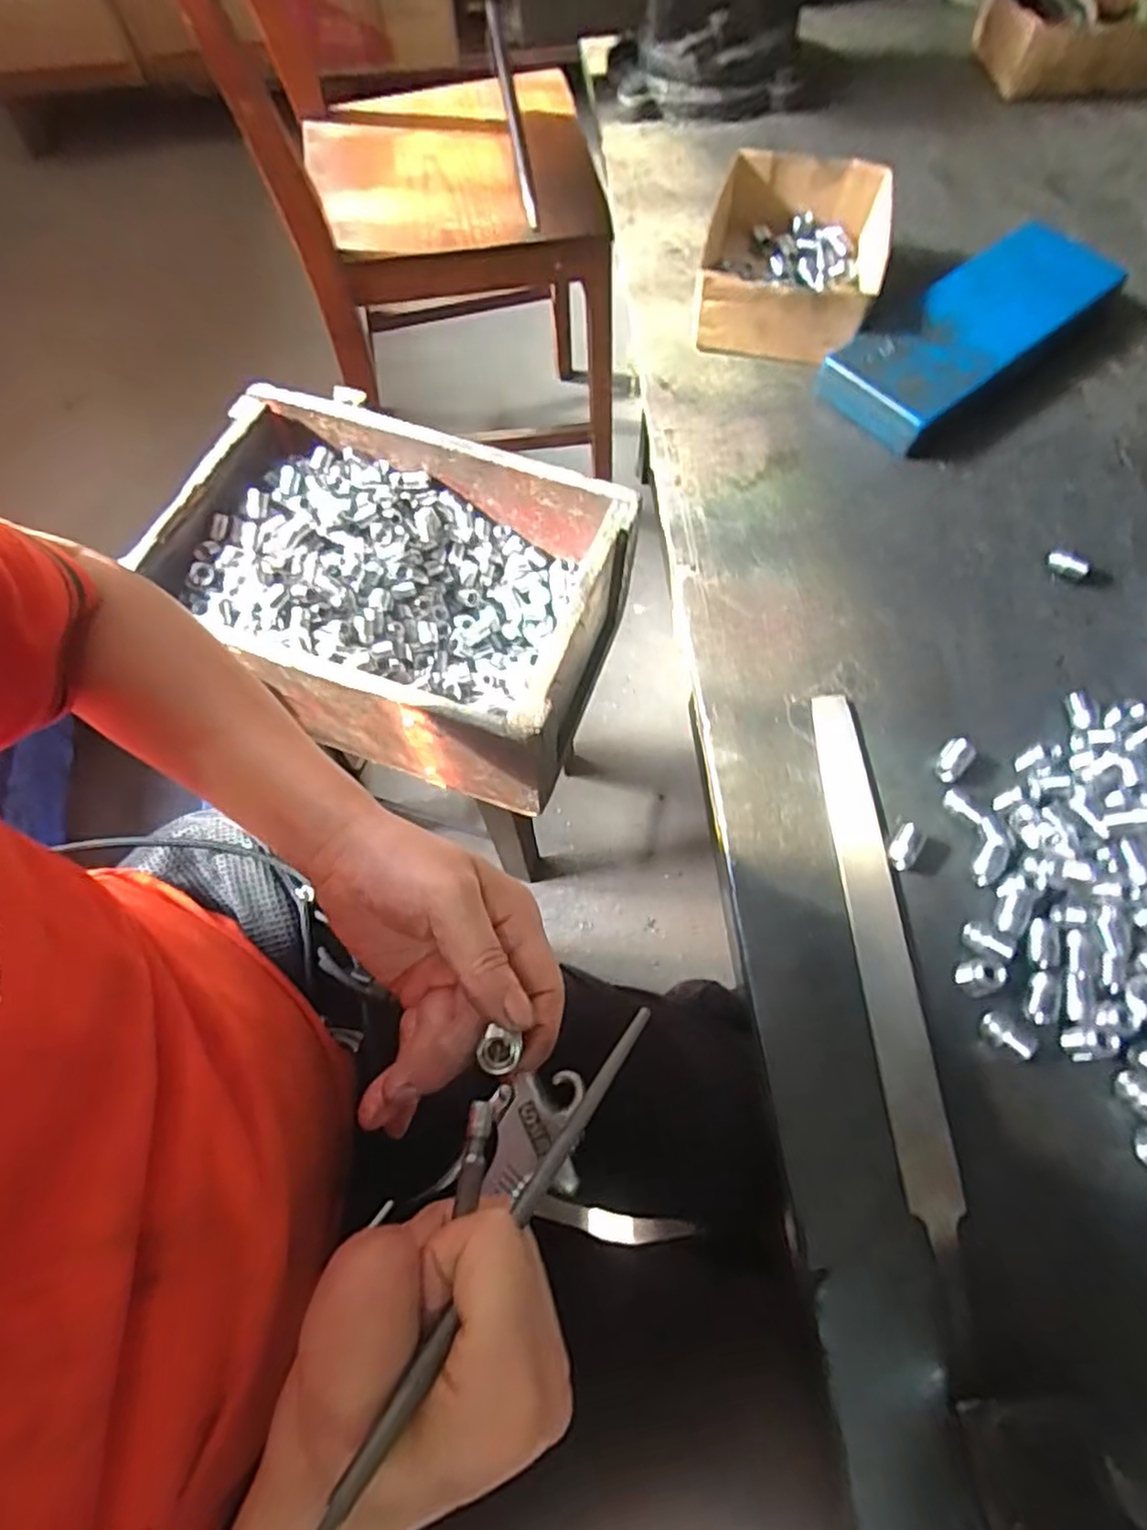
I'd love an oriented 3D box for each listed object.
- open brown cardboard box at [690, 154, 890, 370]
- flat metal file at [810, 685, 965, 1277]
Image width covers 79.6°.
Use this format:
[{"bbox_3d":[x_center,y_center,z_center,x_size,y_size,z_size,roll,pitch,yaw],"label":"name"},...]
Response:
[{"bbox_3d":[0.162,-0.383,0.521,0.116,0.056,0.166,15,67,7],"label":"open brown cardboard box"},{"bbox_3d":[0.153,0.083,0.342,0.027,0.007,0.262,-2,66,0],"label":"flat metal file"}]

